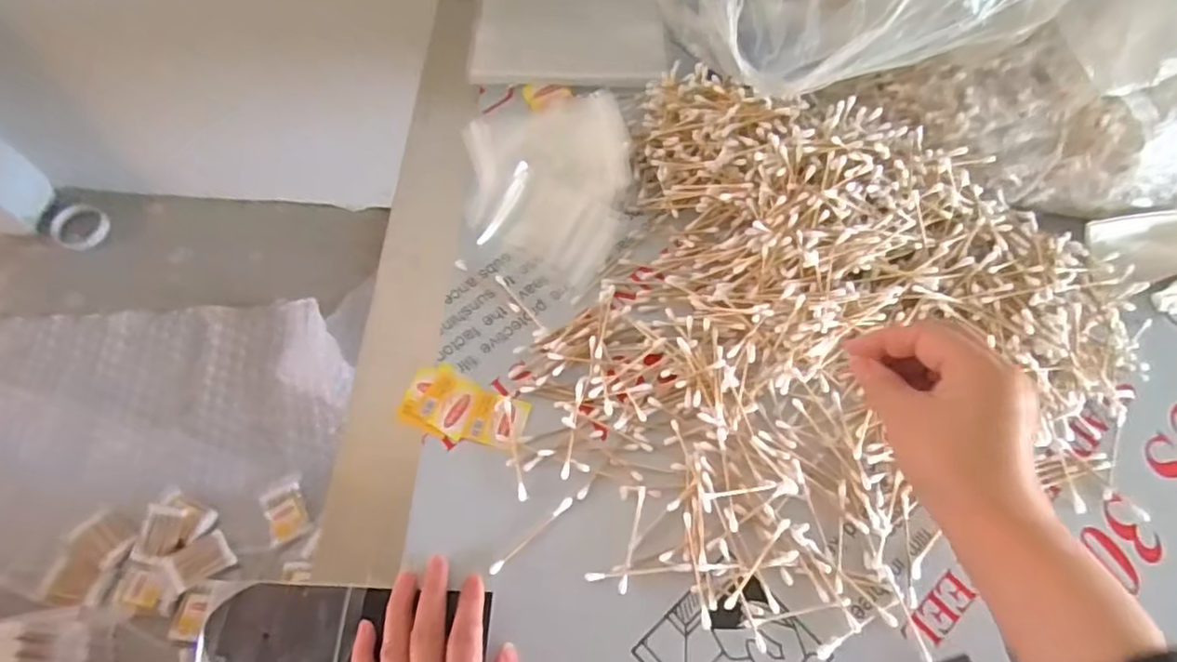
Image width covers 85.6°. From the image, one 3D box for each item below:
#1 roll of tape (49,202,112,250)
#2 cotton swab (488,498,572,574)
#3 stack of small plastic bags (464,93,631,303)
[{"bbox_3d":[-0.861,-0.176,1.072,0.093,0.023,0.080,23,66,10],"label":"roll of tape"},{"bbox_3d":[-0.039,0.139,0.435,0.072,0.004,0.007,-39,71,-17],"label":"cotton swab"},{"bbox_3d":[-0.035,-0.127,0.556,0.139,0.026,0.183,-1,64,-1],"label":"stack of small plastic bags"}]

